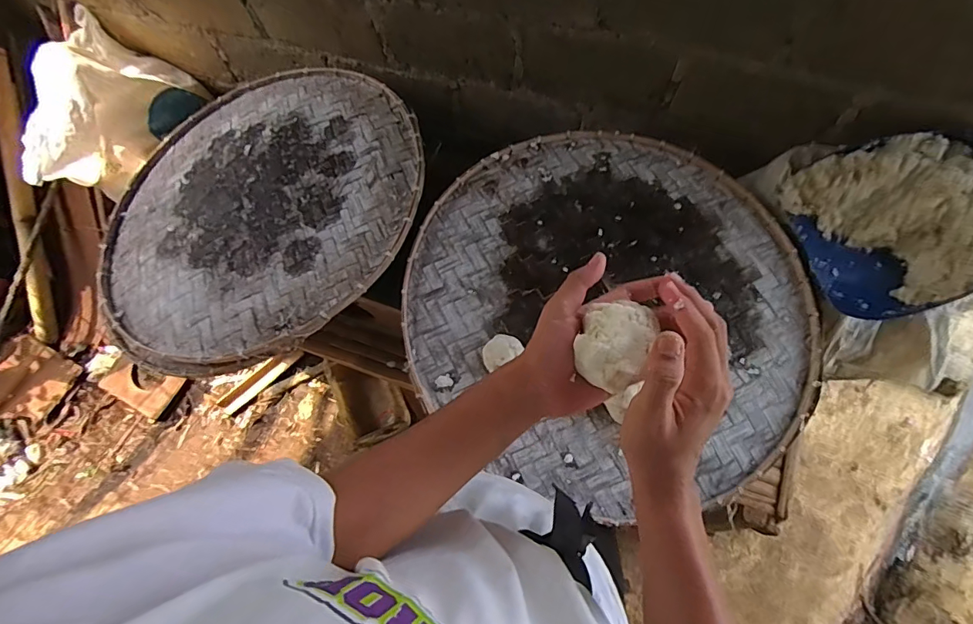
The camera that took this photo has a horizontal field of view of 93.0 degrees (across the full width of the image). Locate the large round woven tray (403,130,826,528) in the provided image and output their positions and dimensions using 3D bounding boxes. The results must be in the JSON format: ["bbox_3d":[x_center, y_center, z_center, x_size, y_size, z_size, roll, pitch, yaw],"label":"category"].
[{"bbox_3d":[0.224,-0.022,0.836,0.713,0.032,0.691,-1,72,2],"label":"large round woven tray"}]

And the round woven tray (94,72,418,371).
[{"bbox_3d":[-0.472,-0.234,0.950,0.663,0.042,0.694,-4,65,10],"label":"round woven tray"}]

